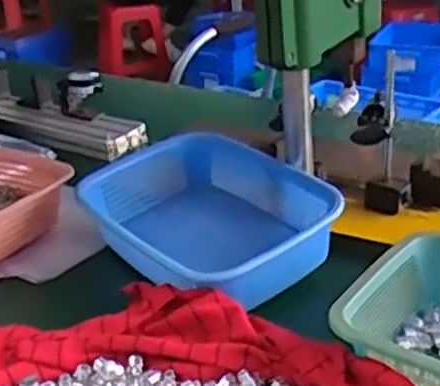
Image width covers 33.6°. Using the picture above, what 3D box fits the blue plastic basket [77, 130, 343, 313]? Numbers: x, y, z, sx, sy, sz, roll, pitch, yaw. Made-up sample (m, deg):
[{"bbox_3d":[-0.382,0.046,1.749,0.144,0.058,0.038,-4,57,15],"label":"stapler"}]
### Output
[{"bbox_3d":[-0.008,0.035,0.841,0.222,0.103,0.282,-19,30,-29],"label":"blue plastic basket"}]

